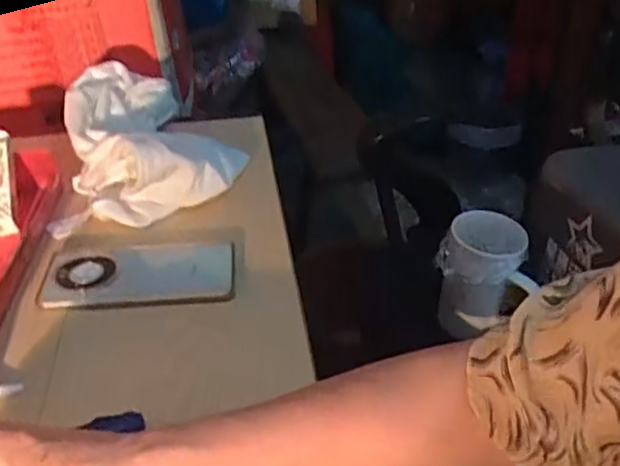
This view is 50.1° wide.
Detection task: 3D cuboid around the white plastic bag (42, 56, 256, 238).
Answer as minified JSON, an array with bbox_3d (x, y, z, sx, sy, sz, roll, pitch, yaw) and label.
[{"bbox_3d":[-0.177,-0.109,0.724,0.194,0.067,0.237,-8,34,-11],"label":"white plastic bag"}]

